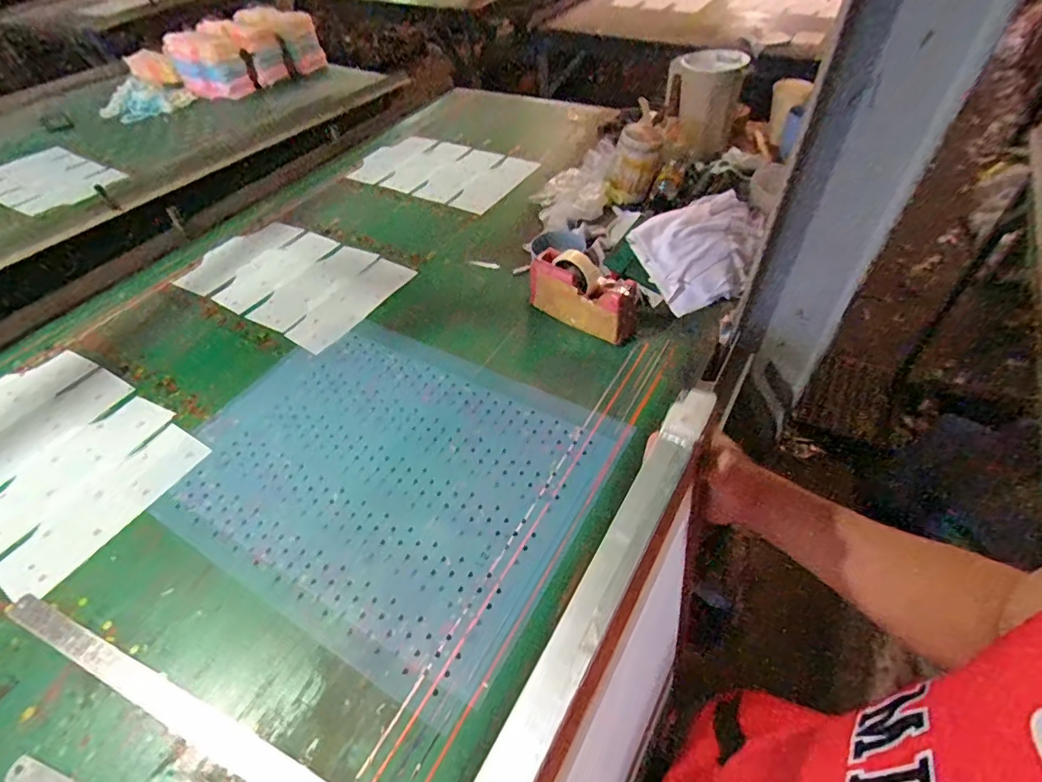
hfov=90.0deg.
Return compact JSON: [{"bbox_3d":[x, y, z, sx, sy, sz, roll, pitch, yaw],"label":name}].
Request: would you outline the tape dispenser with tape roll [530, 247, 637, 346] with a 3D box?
[{"bbox_3d":[0.110,-0.173,0.928,0.212,0.114,0.062,33,58,27],"label":"tape dispenser with tape roll"}]

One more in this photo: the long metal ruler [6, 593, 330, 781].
[{"bbox_3d":[-0.364,0.358,0.572,0.601,0.004,0.034,17,52,18],"label":"long metal ruler"}]

